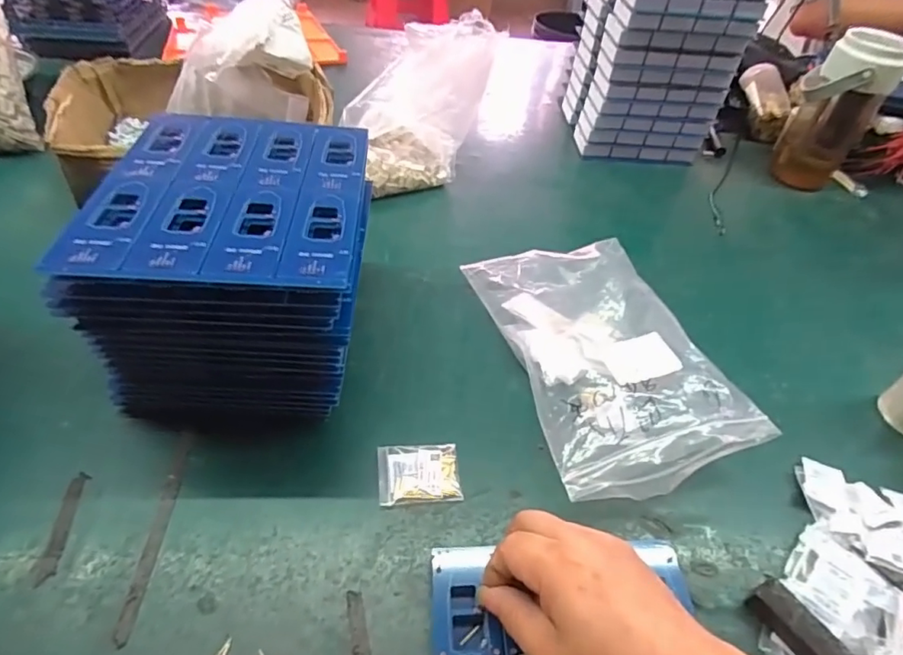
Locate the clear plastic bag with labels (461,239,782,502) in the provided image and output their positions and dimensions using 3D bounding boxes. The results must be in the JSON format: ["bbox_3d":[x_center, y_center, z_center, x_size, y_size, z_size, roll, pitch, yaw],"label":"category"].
[{"bbox_3d":[0.129,0.018,0.454,0.158,0.073,0.243,-8,47,-14],"label":"clear plastic bag with labels"}]

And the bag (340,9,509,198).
[{"bbox_3d":[-0.040,-0.255,0.631,0.152,0.175,0.090,-18,50,-22],"label":"bag"}]

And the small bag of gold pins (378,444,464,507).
[{"bbox_3d":[-0.024,0.107,0.399,0.059,0.004,0.045,-3,46,-9],"label":"small bag of gold pins"}]

